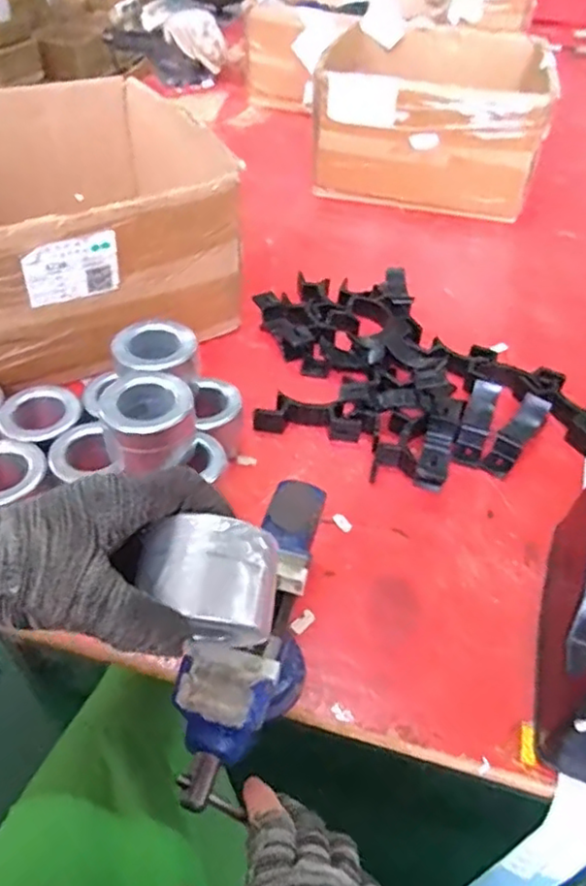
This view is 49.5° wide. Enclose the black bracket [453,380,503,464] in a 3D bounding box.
[{"bbox_3d":[0.175,-0.019,0.605,0.024,0.014,0.083,18,75,15],"label":"black bracket"}]

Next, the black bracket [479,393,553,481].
[{"bbox_3d":[0.207,-0.007,0.587,0.025,0.018,0.088,35,81,28],"label":"black bracket"}]

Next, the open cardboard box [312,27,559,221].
[{"bbox_3d":[0.214,-0.512,0.996,0.309,0.171,0.324,9,46,7],"label":"open cardboard box"}]

